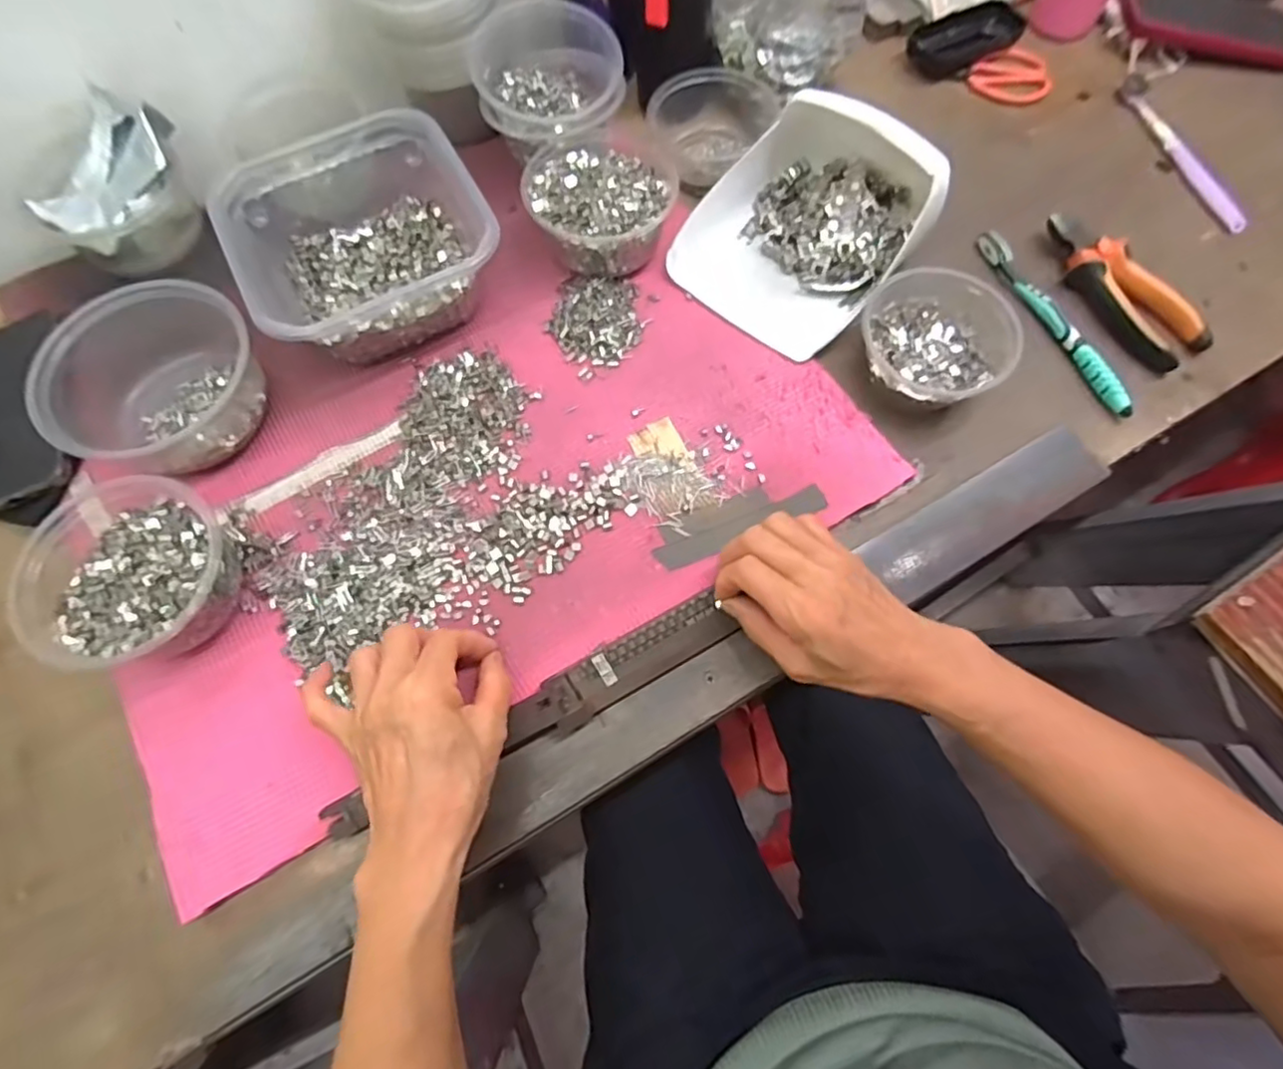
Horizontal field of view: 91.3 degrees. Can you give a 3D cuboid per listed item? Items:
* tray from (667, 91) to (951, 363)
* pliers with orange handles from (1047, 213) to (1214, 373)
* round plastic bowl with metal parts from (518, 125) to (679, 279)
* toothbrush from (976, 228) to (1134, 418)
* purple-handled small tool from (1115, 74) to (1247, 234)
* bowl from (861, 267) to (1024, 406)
[{"bbox_3d":[0.127,-0.245,0.480,0.155,0.077,0.175,39,75,12],"label":"tray"},{"bbox_3d":[0.378,-0.197,0.496,0.048,0.021,0.149,-30,71,-10],"label":"pliers with orange handles"},{"bbox_3d":[-0.035,-0.265,0.499,0.114,0.057,0.124,0,71,0],"label":"round plastic bowl with metal parts"},{"bbox_3d":[0.321,-0.171,0.489,0.011,0.014,0.186,-21,70,-7],"label":"toothbrush"},{"bbox_3d":[0.481,-0.342,0.558,0.016,0.012,0.185,-17,69,-5],"label":"purple-handled small tool"},{"bbox_3d":[0.208,-0.138,0.455,0.096,0.048,0.104,0,71,0],"label":"bowl"}]

